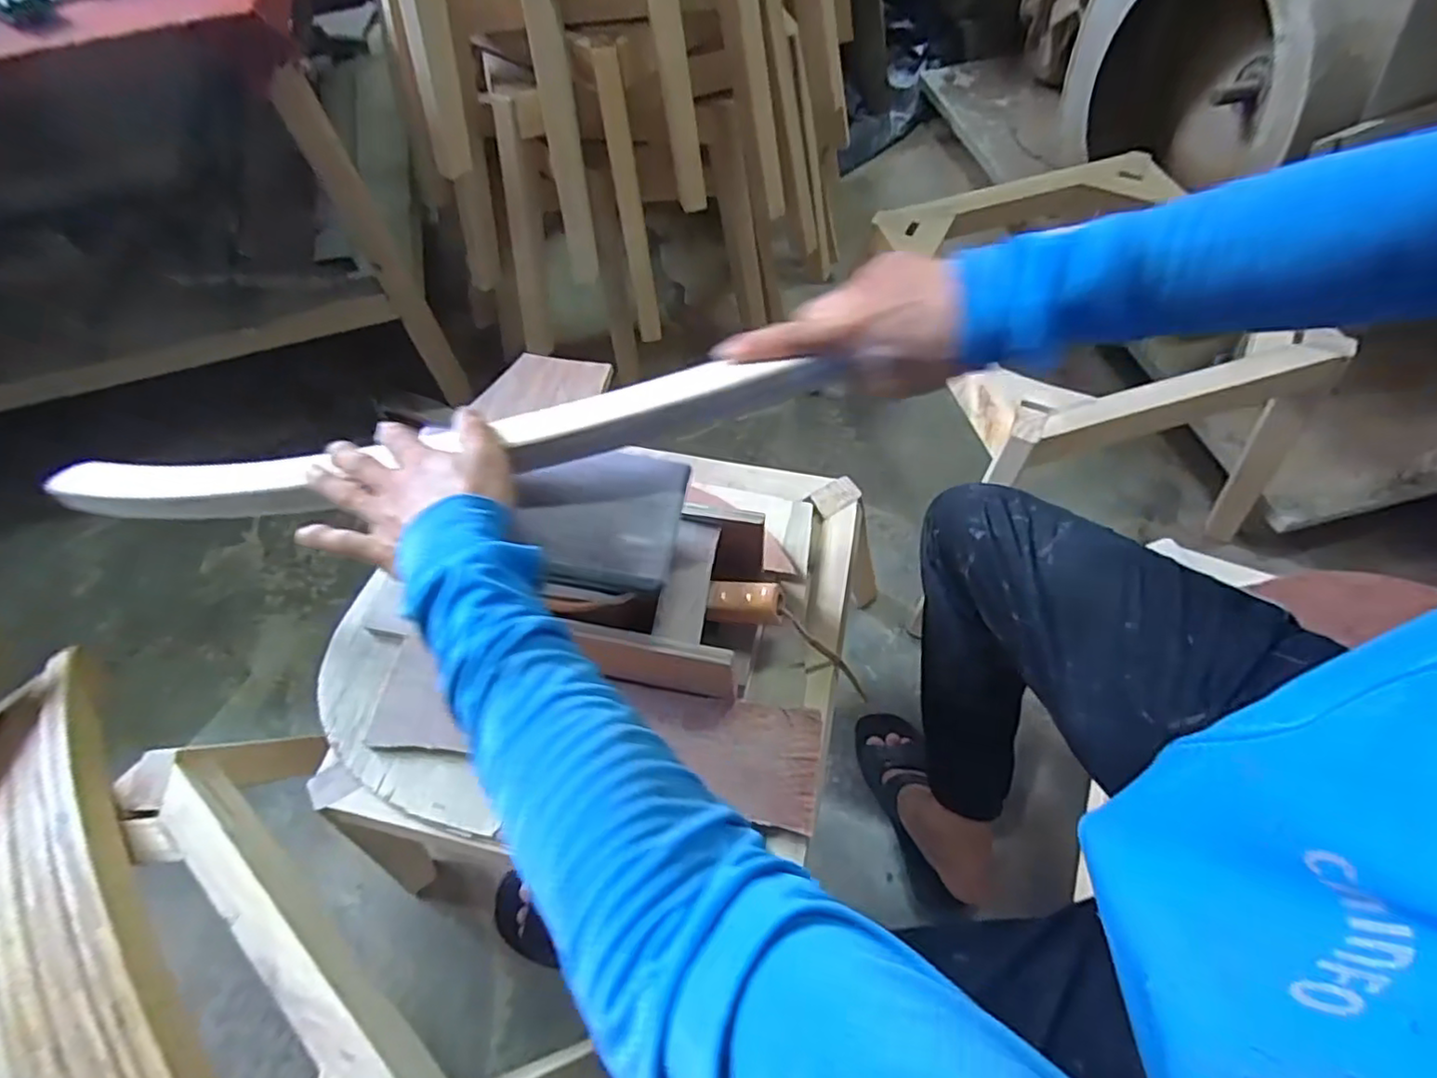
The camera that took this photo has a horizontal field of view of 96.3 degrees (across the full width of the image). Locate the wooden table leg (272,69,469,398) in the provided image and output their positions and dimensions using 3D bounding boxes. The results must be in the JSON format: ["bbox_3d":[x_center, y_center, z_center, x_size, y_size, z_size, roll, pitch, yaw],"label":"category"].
[{"bbox_3d":[-0.522,-0.428,1.026,0.065,0.547,0.064,-34,66,-14],"label":"wooden table leg"}]

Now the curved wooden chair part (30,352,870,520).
[{"bbox_3d":[-0.251,-0.064,0.485,0.668,0.035,0.076,-7,62,12],"label":"curved wooden chair part"}]

